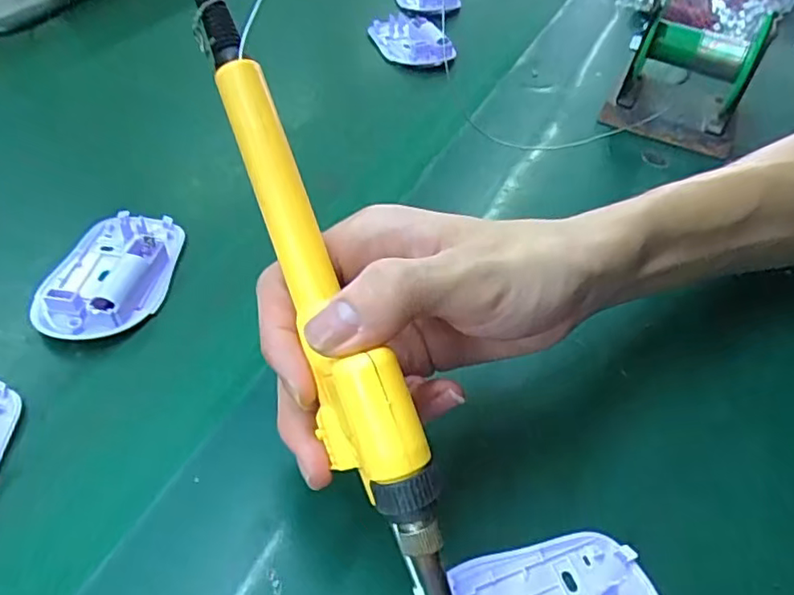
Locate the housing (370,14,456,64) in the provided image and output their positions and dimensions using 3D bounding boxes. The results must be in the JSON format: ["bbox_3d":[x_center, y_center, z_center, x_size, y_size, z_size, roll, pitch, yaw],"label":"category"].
[{"bbox_3d":[0.012,-0.227,0.544,0.052,0.027,0.082,-16,50,-20],"label":"housing"}]

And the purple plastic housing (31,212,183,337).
[{"bbox_3d":[-0.150,-0.015,0.320,0.057,0.020,0.090,6,46,-1],"label":"purple plastic housing"}]

